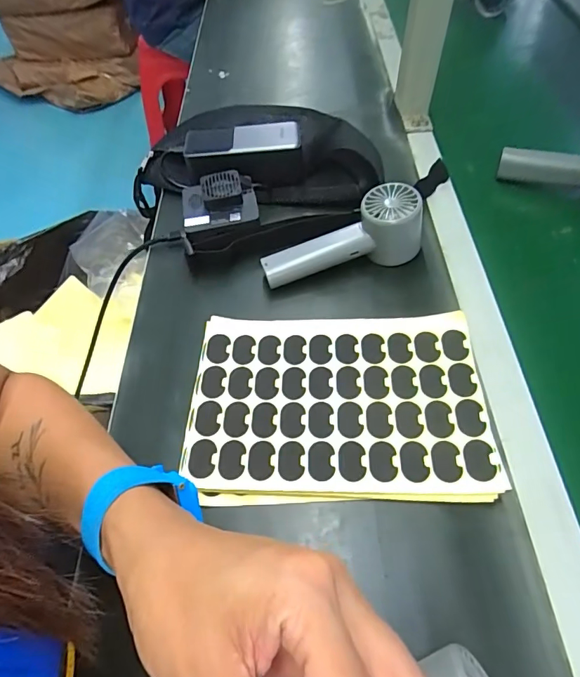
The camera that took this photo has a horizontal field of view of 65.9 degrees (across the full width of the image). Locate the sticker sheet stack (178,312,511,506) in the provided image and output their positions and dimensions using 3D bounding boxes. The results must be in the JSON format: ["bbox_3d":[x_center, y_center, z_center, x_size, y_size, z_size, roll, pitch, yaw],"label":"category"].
[{"bbox_3d":[0.034,0.047,0.350,0.222,0.017,0.155,0,55,2],"label":"sticker sheet stack"}]

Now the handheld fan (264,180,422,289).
[{"bbox_3d":[0.049,-0.091,0.433,0.156,0.060,0.052,-20,56,5],"label":"handheld fan"}]

